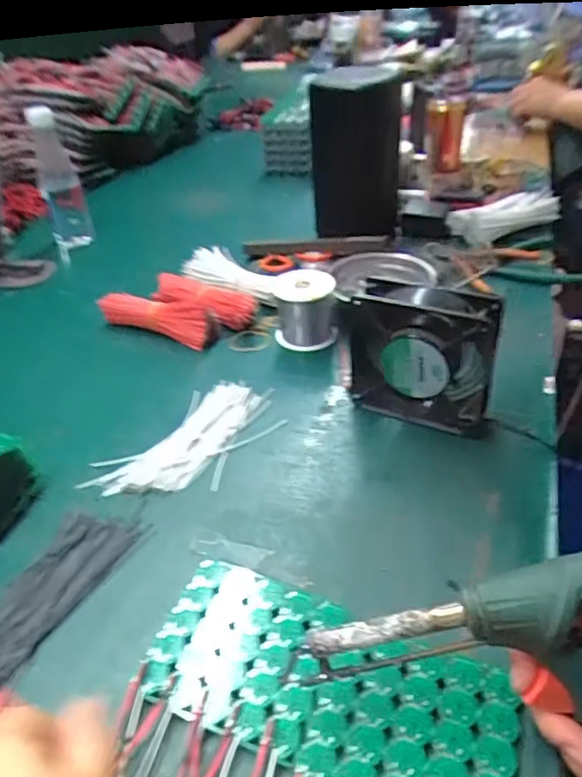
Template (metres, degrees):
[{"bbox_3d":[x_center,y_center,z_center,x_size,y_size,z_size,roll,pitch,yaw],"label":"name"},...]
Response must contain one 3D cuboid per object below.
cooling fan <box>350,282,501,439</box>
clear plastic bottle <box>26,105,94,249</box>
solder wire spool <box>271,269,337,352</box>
[{"bbox_3d":[0.111,-0.026,0.498,0.123,0.125,0.046,13,39,20],"label":"cooling fan"},{"bbox_3d":[-0.354,-0.319,0.873,0.059,0.193,0.053,-15,43,-12],"label":"clear plastic bottle"},{"bbox_3d":[0.013,-0.090,0.636,0.069,0.069,0.075,-3,37,0],"label":"solder wire spool"}]

